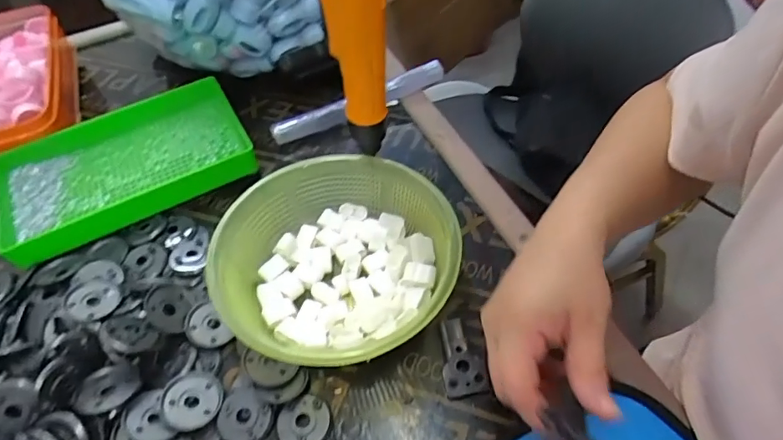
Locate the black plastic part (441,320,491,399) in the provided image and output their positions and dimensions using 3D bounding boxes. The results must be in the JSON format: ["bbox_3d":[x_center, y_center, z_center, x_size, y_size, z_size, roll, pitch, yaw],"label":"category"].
[{"bbox_3d":[0.054,0.106,0.387,0.032,0.011,0.060,-7,52,-2],"label":"black plastic part"}]

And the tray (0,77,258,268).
[{"bbox_3d":[-0.280,-0.059,0.526,0.246,0.039,0.155,-26,55,-16],"label":"tray"}]

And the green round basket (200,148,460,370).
[{"bbox_3d":[-0.043,0.036,0.410,0.191,0.065,0.179,-2,52,2],"label":"green round basket"}]

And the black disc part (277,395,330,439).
[{"bbox_3d":[-0.065,0.150,0.367,0.039,0.006,0.036,-2,52,2],"label":"black disc part"}]

